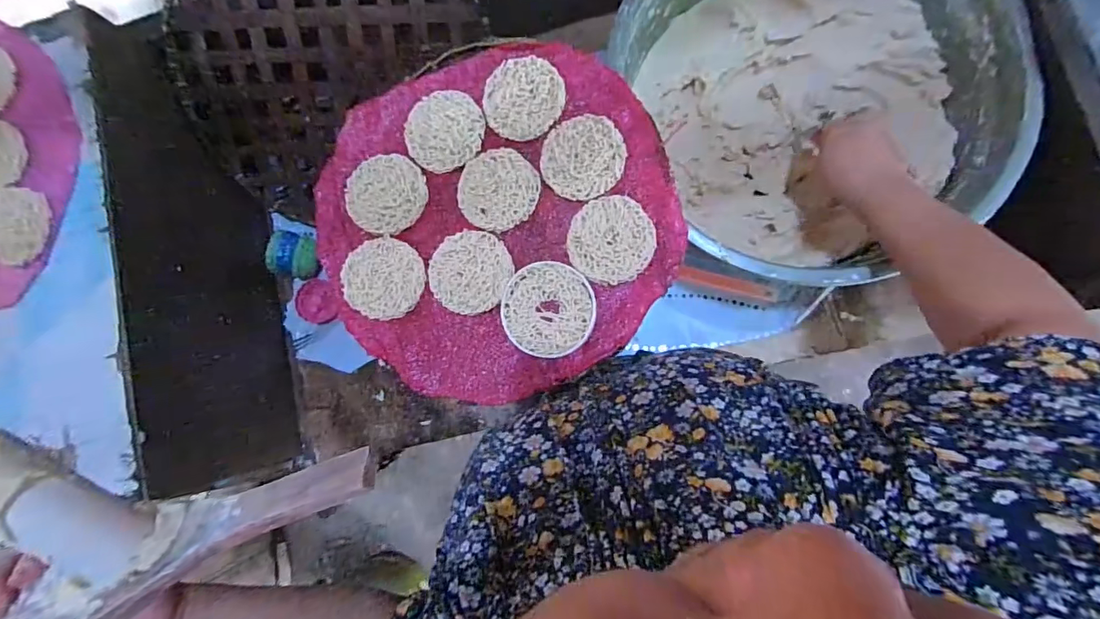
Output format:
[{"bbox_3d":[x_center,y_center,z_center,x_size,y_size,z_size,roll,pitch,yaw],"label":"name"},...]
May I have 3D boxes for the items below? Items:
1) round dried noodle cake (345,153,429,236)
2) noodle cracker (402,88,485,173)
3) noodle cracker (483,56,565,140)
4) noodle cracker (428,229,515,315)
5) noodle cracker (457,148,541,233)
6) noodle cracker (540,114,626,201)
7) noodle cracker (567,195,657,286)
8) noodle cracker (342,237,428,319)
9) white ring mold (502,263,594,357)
[{"bbox_3d":[-0.164,-0.116,0.472,0.080,0.004,0.078,-1,84,6],"label":"round dried noodle cake"},{"bbox_3d":[-0.104,-0.177,0.469,0.078,0.004,0.077,-1,84,6],"label":"noodle cracker"},{"bbox_3d":[-0.025,-0.205,0.464,0.077,0.007,0.078,-1,84,6],"label":"noodle cracker"},{"bbox_3d":[-0.076,-0.036,0.455,0.076,0.007,0.076,25,87,8],"label":"noodle cracker"},{"bbox_3d":[-0.050,-0.116,0.460,0.077,0.004,0.078,-1,84,6],"label":"noodle cracker"},{"bbox_3d":[0.031,-0.144,0.451,0.077,0.007,0.078,-1,84,6],"label":"noodle cracker"},{"bbox_3d":[0.056,-0.065,0.437,0.076,0.004,0.080,-6,83,6],"label":"noodle cracker"},{"bbox_3d":[-0.163,-0.032,0.462,0.080,0.011,0.076,-1,84,6],"label":"noodle cracker"},{"bbox_3d":[-0.002,0.000,0.441,0.088,0.008,0.089,-1,84,6],"label":"white ring mold"}]

